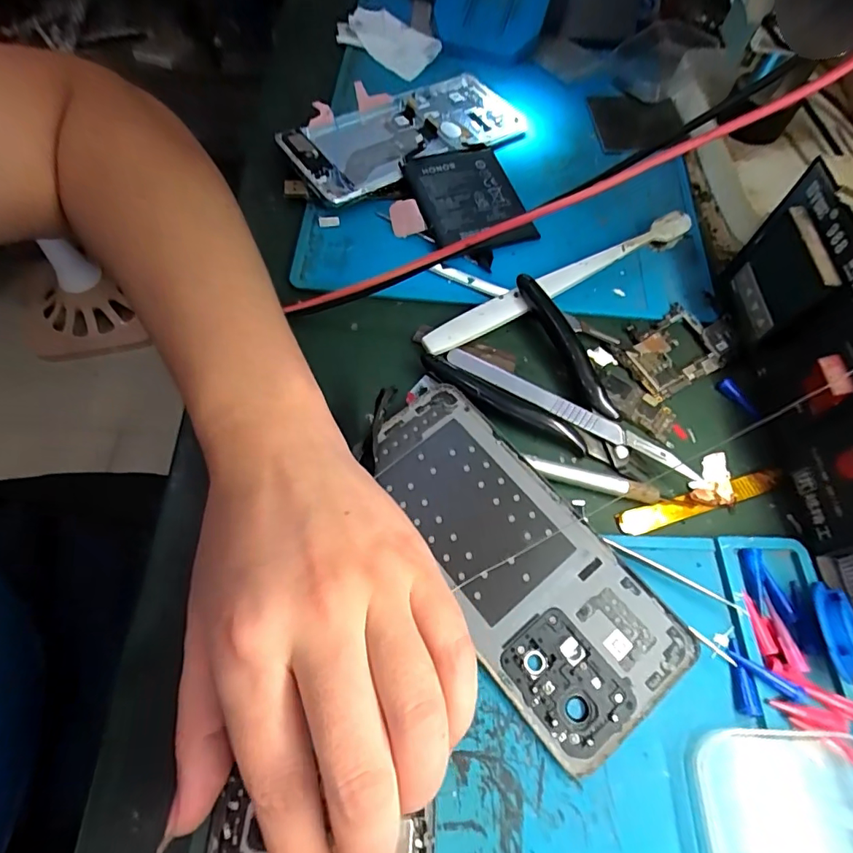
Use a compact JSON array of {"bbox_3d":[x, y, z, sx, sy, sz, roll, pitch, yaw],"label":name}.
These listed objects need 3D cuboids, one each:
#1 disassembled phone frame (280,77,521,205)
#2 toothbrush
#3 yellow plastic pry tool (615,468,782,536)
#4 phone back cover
[{"bbox_3d":[-0.012,-0.191,0.323,0.152,0.015,0.065,-28,66,-17],"label":"disassembled phone frame"},{"bbox_3d":[0.077,-0.083,0.277,0.177,0.018,0.014,-27,67,-16],"label":"toothbrush"},{"bbox_3d":[0.130,0.036,0.233,0.085,0.005,0.012,-14,64,-10],"label":"yellow plastic pry tool"},{"bbox_3d":[0.033,0.053,0.212,0.069,0.010,0.155,-34,69,-19],"label":"phone back cover"}]

